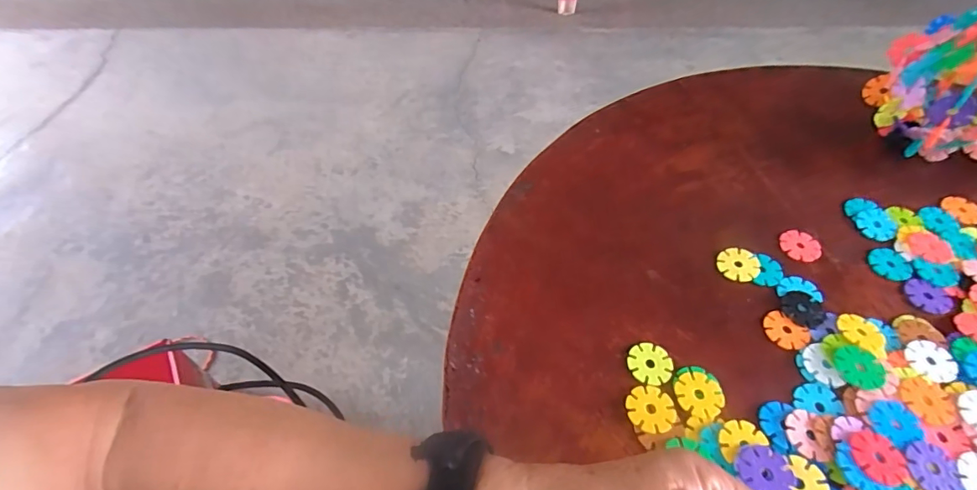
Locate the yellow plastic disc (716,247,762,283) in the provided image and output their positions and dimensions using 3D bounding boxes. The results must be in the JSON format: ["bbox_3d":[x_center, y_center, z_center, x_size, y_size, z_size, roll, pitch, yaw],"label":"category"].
[{"bbox_3d":[0.211,0.016,0.402,0.034,0.006,0.030,-6,52,-5],"label":"yellow plastic disc"}]

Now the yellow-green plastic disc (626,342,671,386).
[{"bbox_3d":[0.117,0.085,0.343,0.032,0.004,0.030,0,51,0],"label":"yellow-green plastic disc"}]

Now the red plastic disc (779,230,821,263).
[{"bbox_3d":[0.273,0.000,0.417,0.033,0.004,0.032,0,51,0],"label":"red plastic disc"}]

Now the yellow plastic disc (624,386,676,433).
[{"bbox_3d":[0.110,0.111,0.322,0.031,0.004,0.031,0,51,0],"label":"yellow plastic disc"}]

